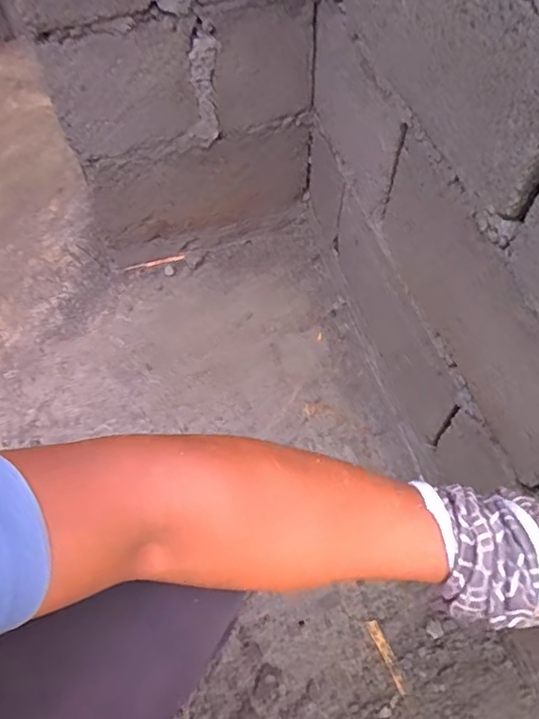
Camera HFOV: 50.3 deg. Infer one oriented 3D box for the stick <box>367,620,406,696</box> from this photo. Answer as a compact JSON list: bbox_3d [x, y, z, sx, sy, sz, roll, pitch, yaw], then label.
[{"bbox_3d":[0.162,0.404,0.781,0.016,0.004,0.095,-21,61,-11],"label":"stick"}]

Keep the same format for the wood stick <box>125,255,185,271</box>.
[{"bbox_3d":[-0.224,-0.188,1.124,0.115,0.011,0.010,-16,60,-8],"label":"wood stick"}]

